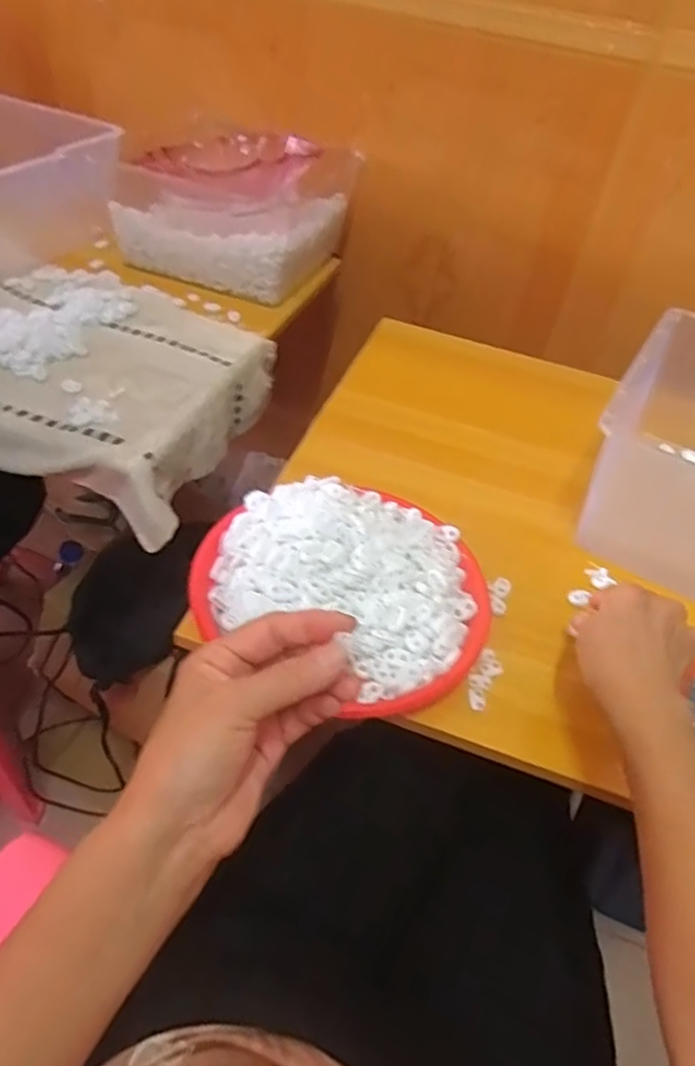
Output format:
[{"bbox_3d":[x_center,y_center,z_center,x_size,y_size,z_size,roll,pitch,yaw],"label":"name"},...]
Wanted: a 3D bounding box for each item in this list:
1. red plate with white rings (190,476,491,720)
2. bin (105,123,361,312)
[{"bbox_3d":[-0.003,0.037,0.553,0.232,0.040,0.210,27,48,18],"label":"red plate with white rings"},{"bbox_3d":[-0.169,-0.489,1.002,0.297,0.146,0.267,17,46,9],"label":"bin"}]

